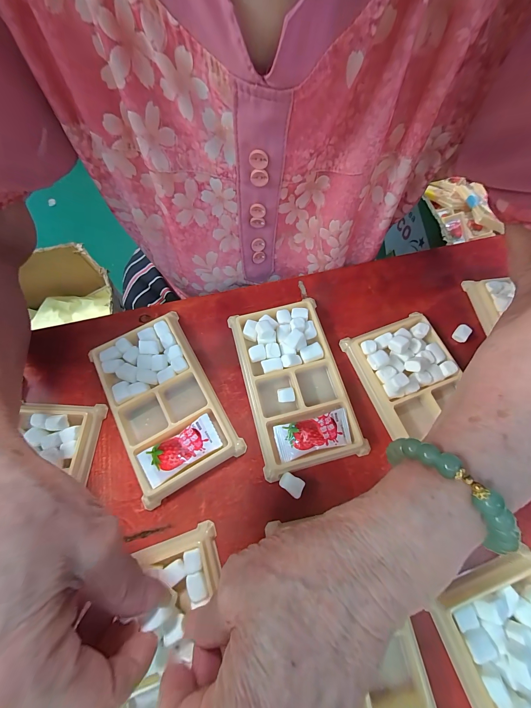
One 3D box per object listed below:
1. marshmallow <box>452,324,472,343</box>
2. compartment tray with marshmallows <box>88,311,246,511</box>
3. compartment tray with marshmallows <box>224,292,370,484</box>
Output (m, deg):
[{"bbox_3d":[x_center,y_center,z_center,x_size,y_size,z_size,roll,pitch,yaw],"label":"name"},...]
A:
[{"bbox_3d":[0.171,-0.018,0.232,0.011,0.008,0.015,37,74,14],"label":"marshmallow"},{"bbox_3d":[-0.084,0.035,0.213,0.080,0.013,0.133,-28,71,-10],"label":"compartment tray with marshmallows"},{"bbox_3d":[0.021,0.019,0.213,0.073,0.021,0.133,-14,69,-4],"label":"compartment tray with marshmallows"}]

